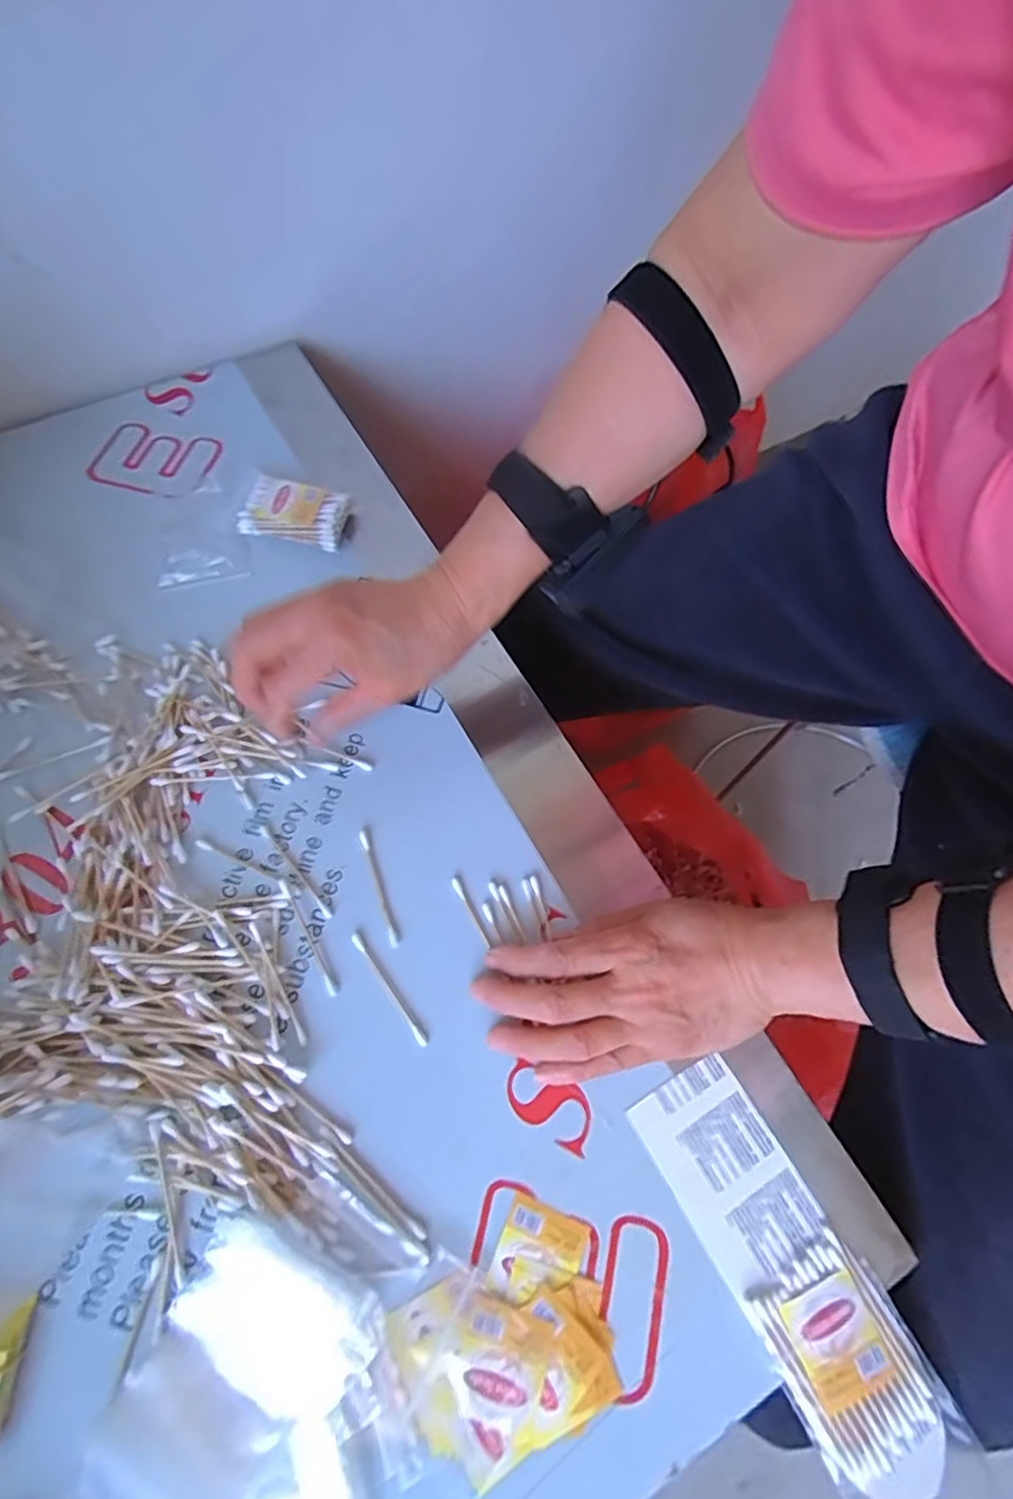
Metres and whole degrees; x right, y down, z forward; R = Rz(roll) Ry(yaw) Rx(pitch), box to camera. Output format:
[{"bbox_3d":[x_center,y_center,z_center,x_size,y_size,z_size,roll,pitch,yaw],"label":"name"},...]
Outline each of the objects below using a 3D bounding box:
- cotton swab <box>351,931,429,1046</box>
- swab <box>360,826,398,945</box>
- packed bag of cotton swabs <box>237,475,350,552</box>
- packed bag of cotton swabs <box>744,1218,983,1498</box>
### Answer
[{"bbox_3d":[-0.066,0.132,0.364,0.006,0.004,0.072,-34,71,-18],"label":"cotton swab"},{"bbox_3d":[-0.076,0.081,0.386,0.005,0.004,0.071,-17,67,-11],"label":"swab"},{"bbox_3d":[-0.160,-0.178,0.497,0.076,0.022,0.051,11,64,2],"label":"packed bag of cotton swabs"},{"bbox_3d":[0.161,0.286,0.300,0.065,0.008,0.098,-27,69,-15],"label":"packed bag of cotton swabs"}]

